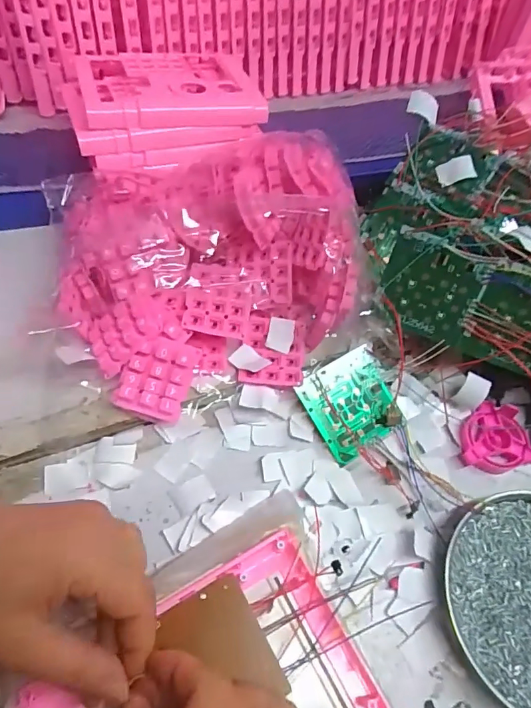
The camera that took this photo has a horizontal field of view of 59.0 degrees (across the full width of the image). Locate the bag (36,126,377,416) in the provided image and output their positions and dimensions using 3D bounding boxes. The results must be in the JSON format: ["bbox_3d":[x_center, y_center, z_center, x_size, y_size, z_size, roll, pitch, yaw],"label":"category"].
[{"bbox_3d":[-0.047,-0.076,0.377,0.235,0.093,0.210,-10,60,-10],"label":"bag"}]

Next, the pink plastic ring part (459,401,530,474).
[{"bbox_3d":[0.174,0.065,0.362,0.052,0.021,0.052,2,59,-3],"label":"pink plastic ring part"}]

